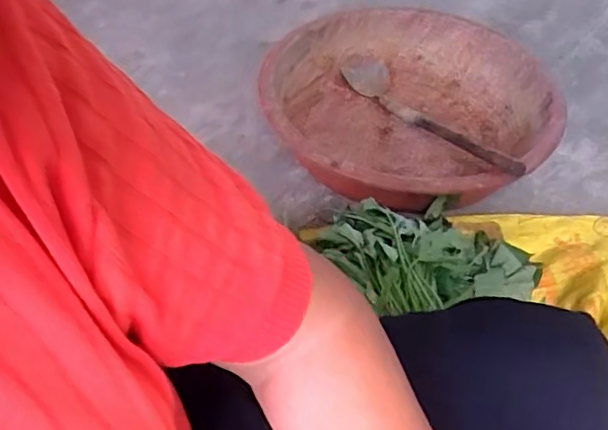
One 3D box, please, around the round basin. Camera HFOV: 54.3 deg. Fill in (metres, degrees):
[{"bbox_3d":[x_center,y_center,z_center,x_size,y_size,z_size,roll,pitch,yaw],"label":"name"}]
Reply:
[{"bbox_3d":[0.203,-0.201,1.227,0.555,0.185,0.555,1,48,-1],"label":"round basin"}]

